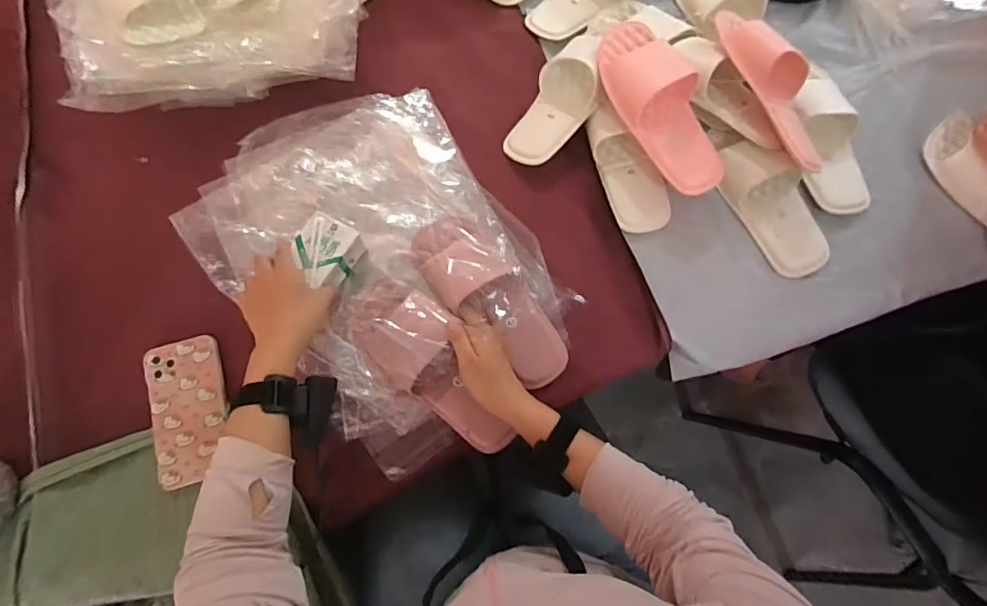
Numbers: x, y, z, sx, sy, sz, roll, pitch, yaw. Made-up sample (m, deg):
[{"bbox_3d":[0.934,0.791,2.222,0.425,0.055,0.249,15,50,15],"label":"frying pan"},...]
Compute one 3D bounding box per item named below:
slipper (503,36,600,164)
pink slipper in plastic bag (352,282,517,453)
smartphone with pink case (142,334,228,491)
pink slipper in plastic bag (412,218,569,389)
[{"bbox_3d":[0.089,-0.271,0.653,0.091,0.055,0.192,29,90,7],"label":"slipper"},{"bbox_3d":[-0.071,0.071,0.554,0.096,0.061,0.231,-38,86,-11],"label":"pink slipper in plastic bag"},{"bbox_3d":[-0.349,0.119,0.557,0.080,0.007,0.160,-18,75,-6],"label":"smartphone with pink case"},{"bbox_3d":[-0.002,-0.003,0.584,0.083,0.066,0.236,-43,94,-12],"label":"pink slipper in plastic bag"}]

